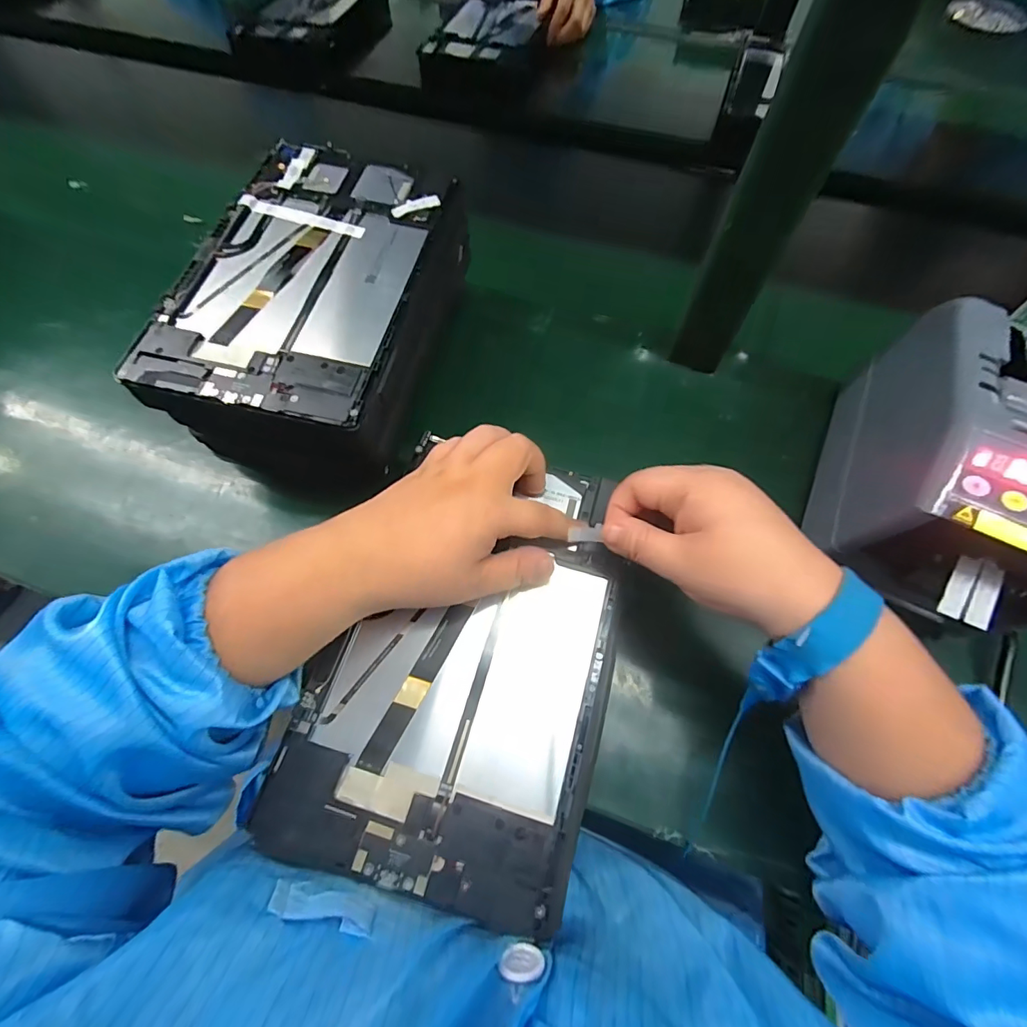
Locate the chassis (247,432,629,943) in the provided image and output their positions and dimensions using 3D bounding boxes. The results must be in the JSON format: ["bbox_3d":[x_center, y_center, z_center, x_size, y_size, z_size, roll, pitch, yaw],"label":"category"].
[{"bbox_3d":[-0.020,0.074,0.262,0.150,0.013,0.230,16,65,7],"label":"chassis"}]

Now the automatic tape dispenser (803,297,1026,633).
[{"bbox_3d":[0.274,-0.026,0.285,0.113,0.138,0.208,25,67,11],"label":"automatic tape dispenser"}]

